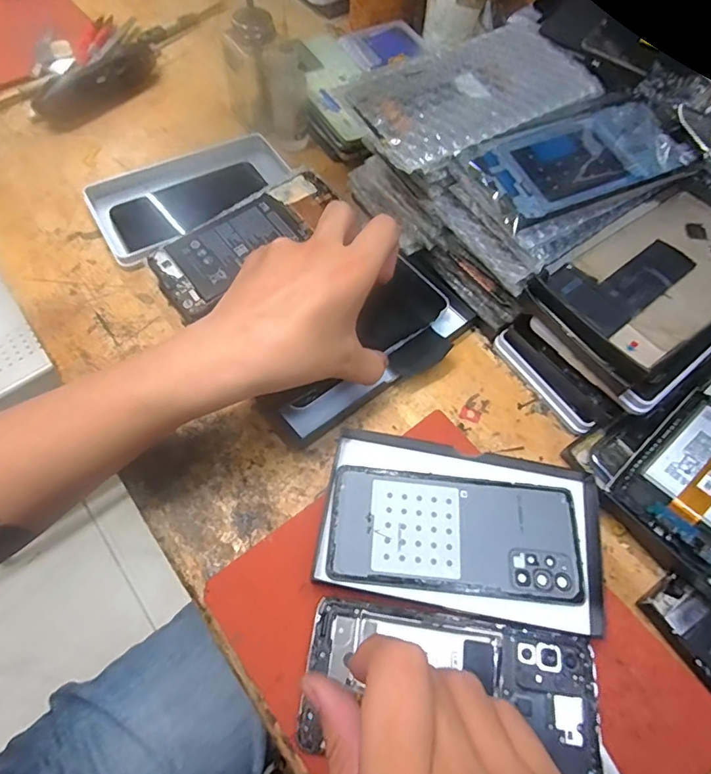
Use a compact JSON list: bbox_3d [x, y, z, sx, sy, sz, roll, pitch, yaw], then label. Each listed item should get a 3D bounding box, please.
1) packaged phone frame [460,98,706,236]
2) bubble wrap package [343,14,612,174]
[{"bbox_3d":[0.154,-0.160,0.343,0.150,0.007,0.081,-20,64,-13],"label":"packaged phone frame"},{"bbox_3d":[0.085,-0.211,0.350,0.172,0.016,0.087,-26,66,-16],"label":"bubble wrap package"}]

